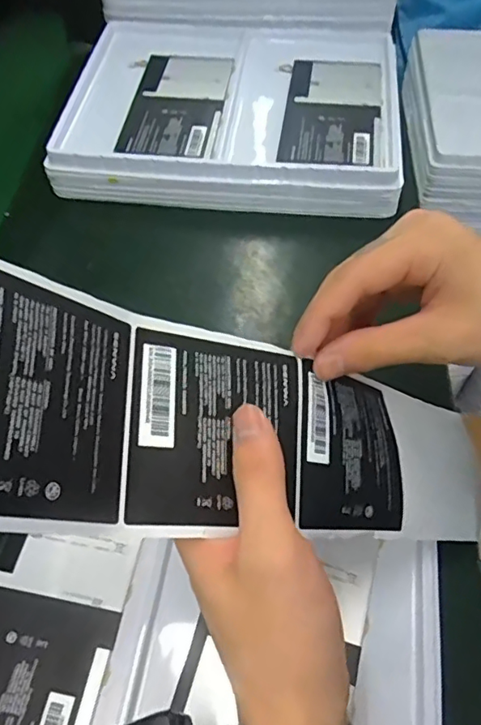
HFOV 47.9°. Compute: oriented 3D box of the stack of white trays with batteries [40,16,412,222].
[{"bbox_3d":[-0.007,-0.259,0.556,0.322,0.050,0.245,6,57,3],"label":"stack of white trays with batteries"}]

